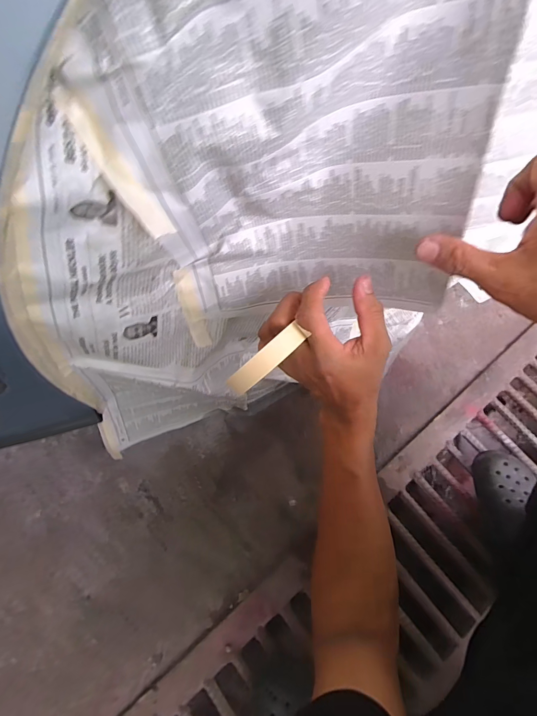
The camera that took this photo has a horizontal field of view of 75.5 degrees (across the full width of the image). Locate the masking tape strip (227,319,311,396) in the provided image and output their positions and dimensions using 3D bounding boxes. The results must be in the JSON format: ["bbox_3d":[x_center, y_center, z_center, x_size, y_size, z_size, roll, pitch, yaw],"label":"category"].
[{"bbox_3d":[-0.001,0.003,0.293,0.079,0.018,0.020,-41,71,9],"label":"masking tape strip"}]

